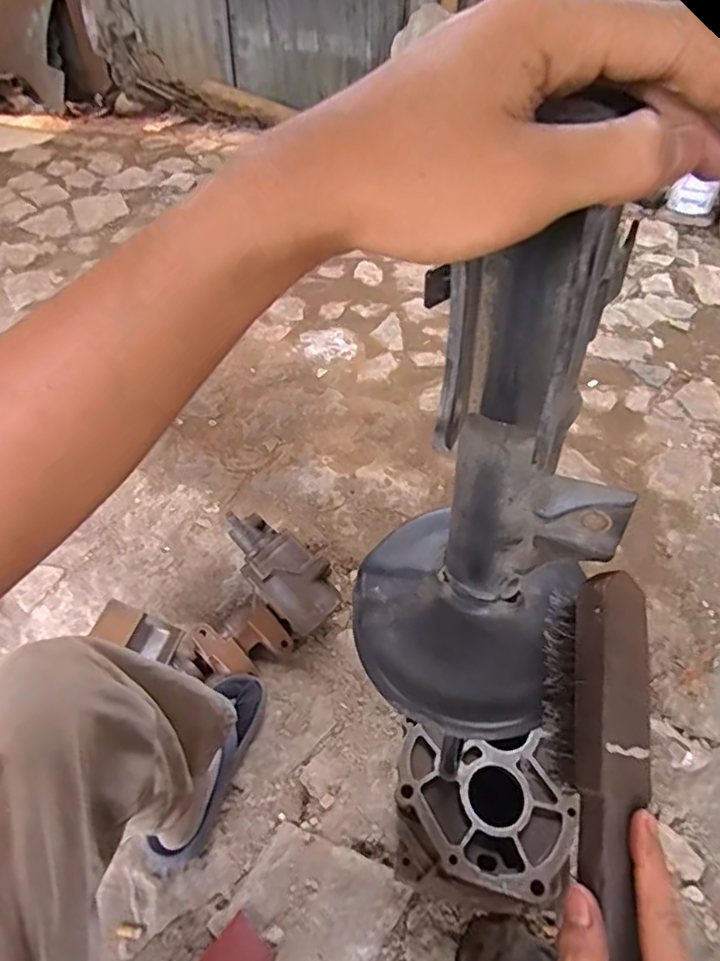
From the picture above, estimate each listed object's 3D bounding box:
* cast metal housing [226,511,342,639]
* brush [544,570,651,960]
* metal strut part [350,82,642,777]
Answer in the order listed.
[{"bbox_3d":[-0.138,0.152,0.992,0.107,0.089,0.229,-37,77,-29],"label":"cast metal housing"},{"bbox_3d":[0.129,0.150,0.308,0.044,0.043,0.192,6,66,3],"label":"brush"},{"bbox_3d":[0.068,0.013,0.298,0.138,0.283,0.117,14,47,12],"label":"metal strut part"}]

